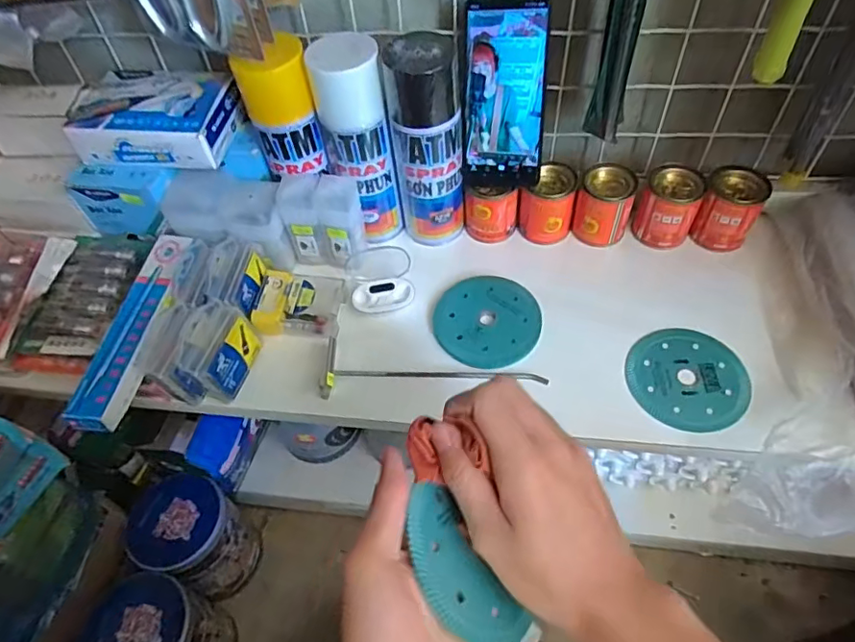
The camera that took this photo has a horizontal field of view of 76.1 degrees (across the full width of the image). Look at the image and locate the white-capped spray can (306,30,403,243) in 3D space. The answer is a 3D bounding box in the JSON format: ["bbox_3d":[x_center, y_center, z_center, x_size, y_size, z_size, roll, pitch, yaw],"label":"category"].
[{"bbox_3d":[-0.066,-0.168,0.534,0.065,0.199,0.062,-2,51,3],"label":"white-capped spray can"}]

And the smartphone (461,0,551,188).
[{"bbox_3d":[0.071,-0.207,0.506,0.076,0.161,0.014,2,28,6],"label":"smartphone"}]

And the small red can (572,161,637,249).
[{"bbox_3d":[0.181,-0.118,0.560,0.056,0.066,0.049,13,54,15],"label":"small red can"}]

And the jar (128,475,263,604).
[{"bbox_3d":[-0.294,0.282,0.704,0.113,0.161,0.111,-2,51,3],"label":"jar"}]

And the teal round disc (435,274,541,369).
[{"bbox_3d":[0.058,-0.001,0.531,0.099,0.004,0.098,-2,59,4],"label":"teal round disc"}]

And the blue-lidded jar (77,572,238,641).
[{"bbox_3d":[-0.297,0.363,0.626,0.106,0.160,0.098,-2,51,3],"label":"blue-lidded jar"}]

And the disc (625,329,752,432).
[{"bbox_3d":[0.231,0.049,0.487,0.100,0.005,0.102,-3,55,4],"label":"disc"}]

